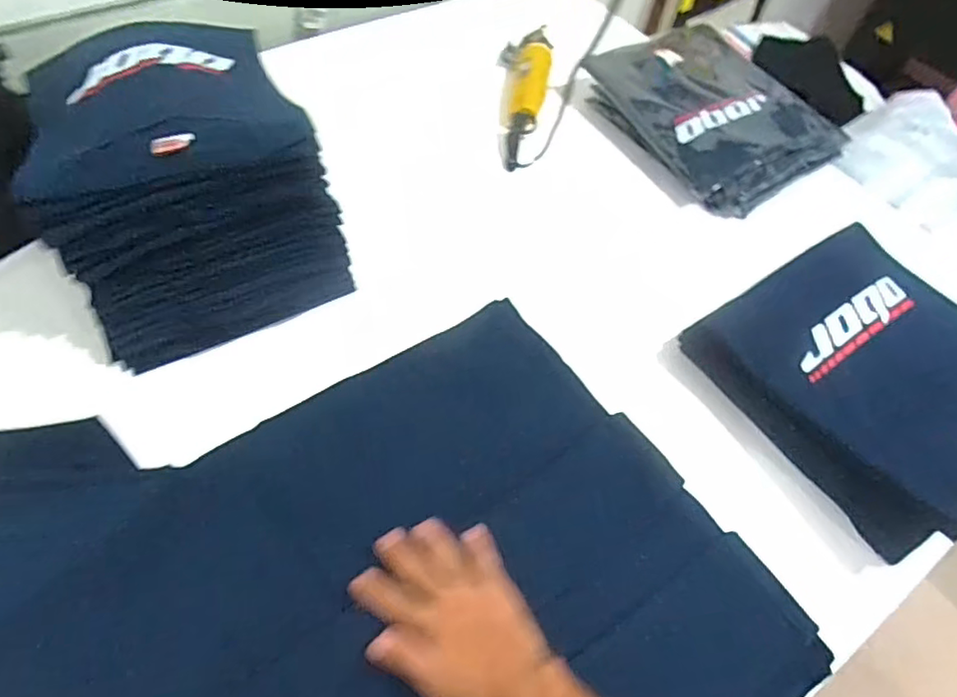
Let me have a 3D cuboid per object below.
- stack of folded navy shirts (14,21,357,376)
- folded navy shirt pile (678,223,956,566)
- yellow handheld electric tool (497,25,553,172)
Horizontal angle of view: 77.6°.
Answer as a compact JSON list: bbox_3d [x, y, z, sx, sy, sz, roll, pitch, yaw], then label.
[{"bbox_3d":[-0.358,-0.196,0.735,0.284,0.234,0.326,-27,63,-21],"label":"stack of folded navy shirts"},{"bbox_3d":[0.473,0.032,0.701,0.286,0.104,0.336,-26,62,-21],"label":"folded navy shirt pile"},{"bbox_3d":[0.073,-0.441,1.016,0.095,0.059,0.335,8,56,0],"label":"yellow handheld electric tool"}]

